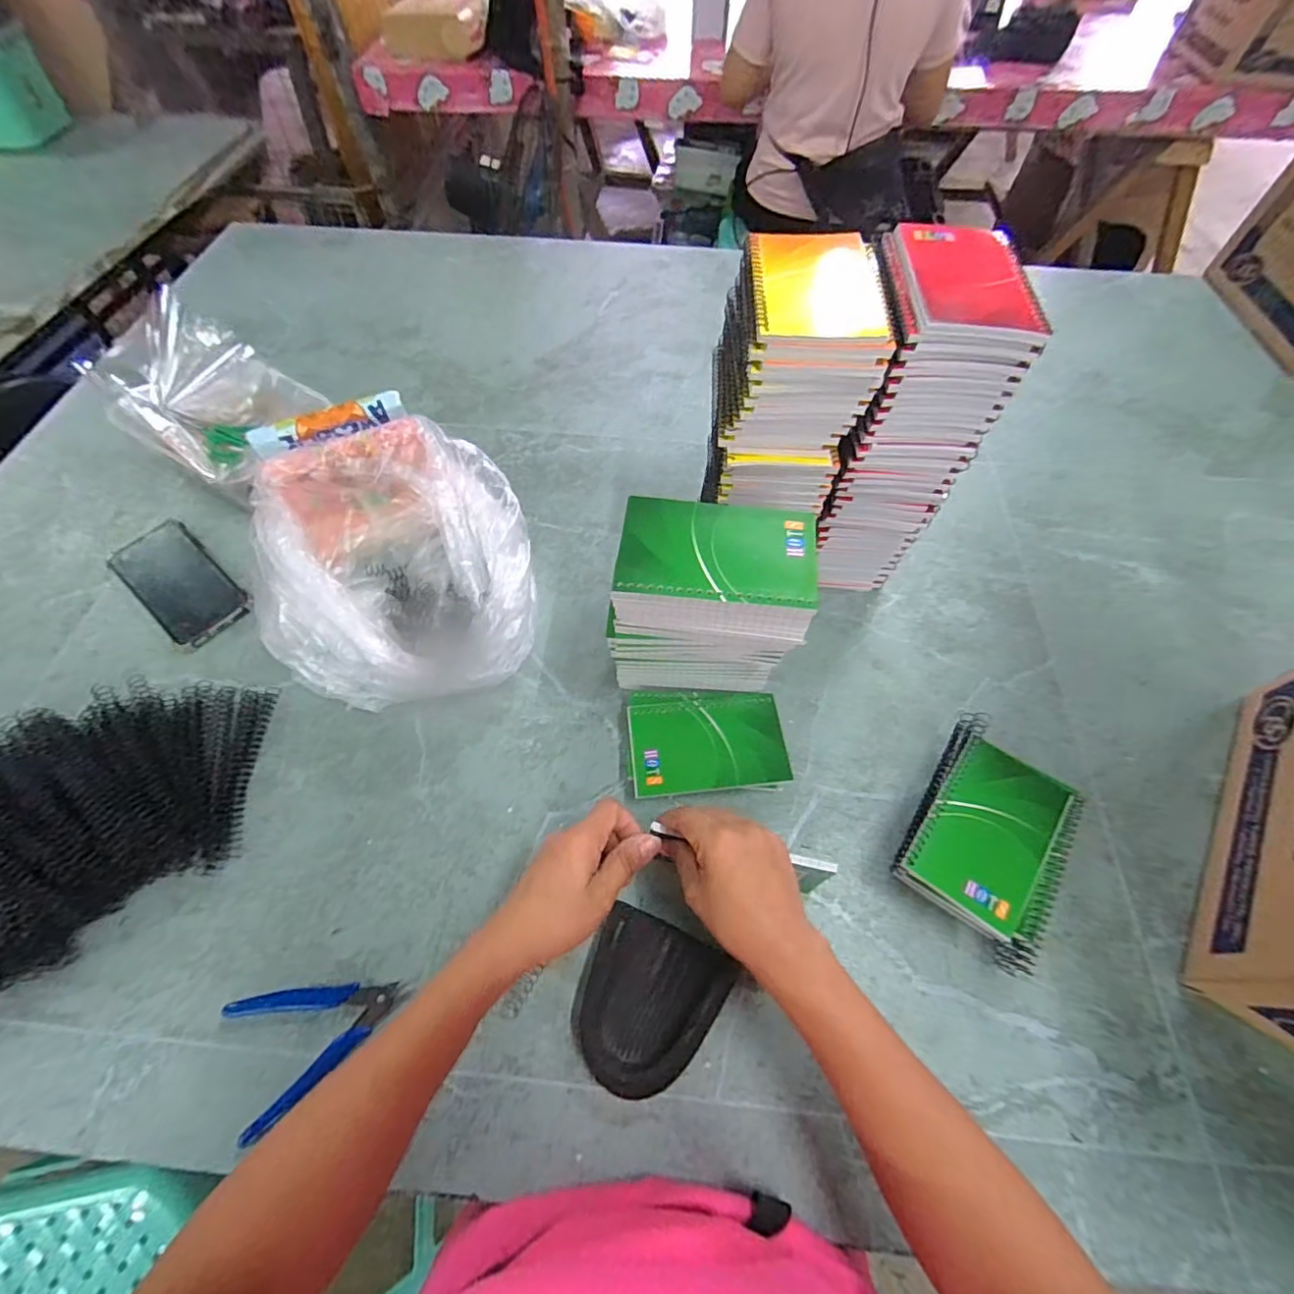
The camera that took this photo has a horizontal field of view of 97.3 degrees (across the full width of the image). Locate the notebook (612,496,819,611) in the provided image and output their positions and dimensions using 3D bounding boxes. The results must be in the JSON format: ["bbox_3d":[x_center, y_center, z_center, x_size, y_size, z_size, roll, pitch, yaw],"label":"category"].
[{"bbox_3d":[0.047,-0.066,0.381,0.129,0.007,0.080,6,59,3],"label":"notebook"}]

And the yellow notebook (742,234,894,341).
[{"bbox_3d":[0.115,-0.246,0.387,0.089,0.010,0.119,2,61,0],"label":"yellow notebook"}]

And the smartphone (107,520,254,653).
[{"bbox_3d":[-0.488,-0.068,0.594,0.169,0.014,0.080,37,65,19],"label":"smartphone"}]

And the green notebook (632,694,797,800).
[{"bbox_3d":[0.051,0.081,0.481,0.127,0.007,0.078,-5,61,-3],"label":"green notebook"}]

